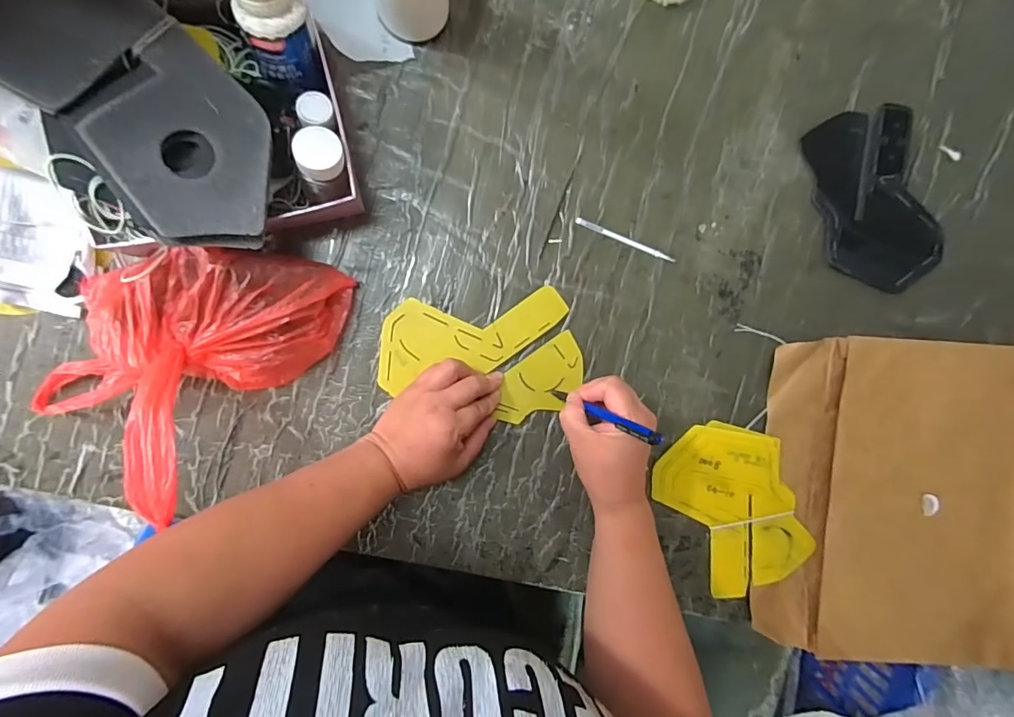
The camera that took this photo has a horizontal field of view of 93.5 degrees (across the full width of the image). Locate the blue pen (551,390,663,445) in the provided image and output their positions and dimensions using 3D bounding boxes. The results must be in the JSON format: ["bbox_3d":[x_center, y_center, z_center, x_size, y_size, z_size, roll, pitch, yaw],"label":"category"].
[{"bbox_3d":[0.081,0.048,0.420,0.017,0.139,0.009,15,94,-29],"label":"blue pen"}]

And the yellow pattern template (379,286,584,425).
[{"bbox_3d":[-0.024,0.001,0.468,0.192,0.005,0.120,-6,94,-8],"label":"yellow pattern template"}]

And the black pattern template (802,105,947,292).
[{"bbox_3d":[0.389,-0.164,0.506,0.121,0.011,0.189,-23,98,-5],"label":"black pattern template"}]

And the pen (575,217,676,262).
[{"bbox_3d":[0.120,-0.120,0.484,0.108,0.006,0.007,21,93,-9],"label":"pen"}]

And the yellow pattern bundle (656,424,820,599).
[{"bbox_3d":[0.241,0.161,0.513,0.139,0.013,0.186,-21,98,-5],"label":"yellow pattern bundle"}]

